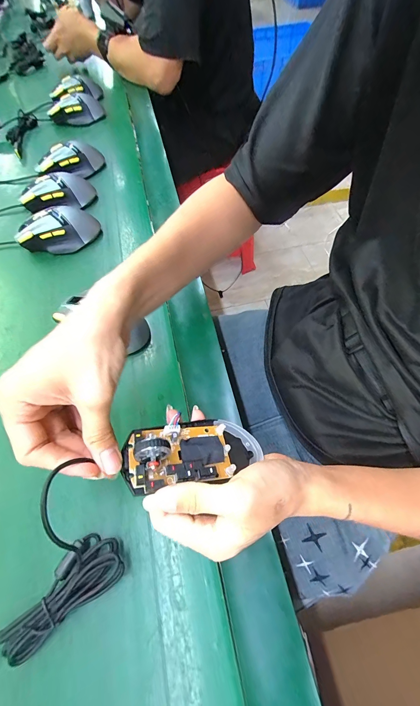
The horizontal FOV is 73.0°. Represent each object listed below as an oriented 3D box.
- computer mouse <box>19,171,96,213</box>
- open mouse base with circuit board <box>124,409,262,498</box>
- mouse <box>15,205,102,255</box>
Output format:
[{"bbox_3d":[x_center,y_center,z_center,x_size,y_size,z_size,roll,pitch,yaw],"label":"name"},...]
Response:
[{"bbox_3d":[-0.247,-0.262,0.467,0.112,0.044,0.072,-38,67,-21],"label":"computer mouse"},{"bbox_3d":[-0.009,0.075,0.226,0.111,0.031,0.049,1,56,-29],"label":"open mouse base with circuit board"},{"bbox_3d":[-0.224,-0.181,0.422,0.111,0.045,0.057,-14,60,-9],"label":"mouse"}]

